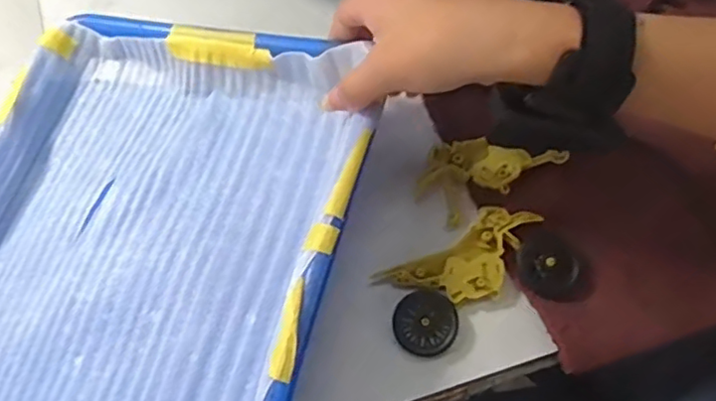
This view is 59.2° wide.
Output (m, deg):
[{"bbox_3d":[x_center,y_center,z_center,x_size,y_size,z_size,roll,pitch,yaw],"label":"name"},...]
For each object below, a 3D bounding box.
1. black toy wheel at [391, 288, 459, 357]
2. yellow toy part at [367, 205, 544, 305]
[{"bbox_3d":[0.041,0.075,0.381,0.038,0.014,0.038,-1,67,2],"label":"black toy wheel"},{"bbox_3d":[0.067,0.040,0.391,0.100,0.015,0.047,-30,69,-10],"label":"yellow toy part"}]

